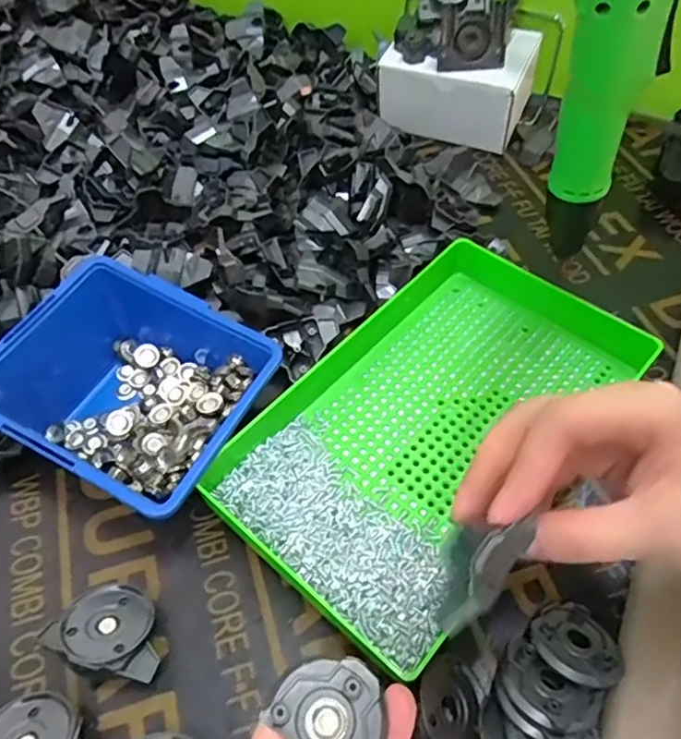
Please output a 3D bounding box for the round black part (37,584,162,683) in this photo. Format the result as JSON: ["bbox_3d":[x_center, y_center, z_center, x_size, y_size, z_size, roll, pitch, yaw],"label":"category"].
[{"bbox_3d":[-0.109,0.128,0.297,0.053,0.015,0.043,20,34,15],"label":"round black part"}]

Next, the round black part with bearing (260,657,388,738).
[{"bbox_3d":[-0.002,0.119,0.212,0.036,0.006,0.037,-1,52,2],"label":"round black part with bearing"}]

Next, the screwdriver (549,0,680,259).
[{"bbox_3d":[0.126,-0.138,0.294,0.041,0.197,0.030,-14,54,-9],"label":"screwdriver"}]

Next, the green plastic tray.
[{"bbox_3d":[0.049,0.024,0.350,0.151,0.030,0.238,33,61,23],"label":"green plastic tray"}]

